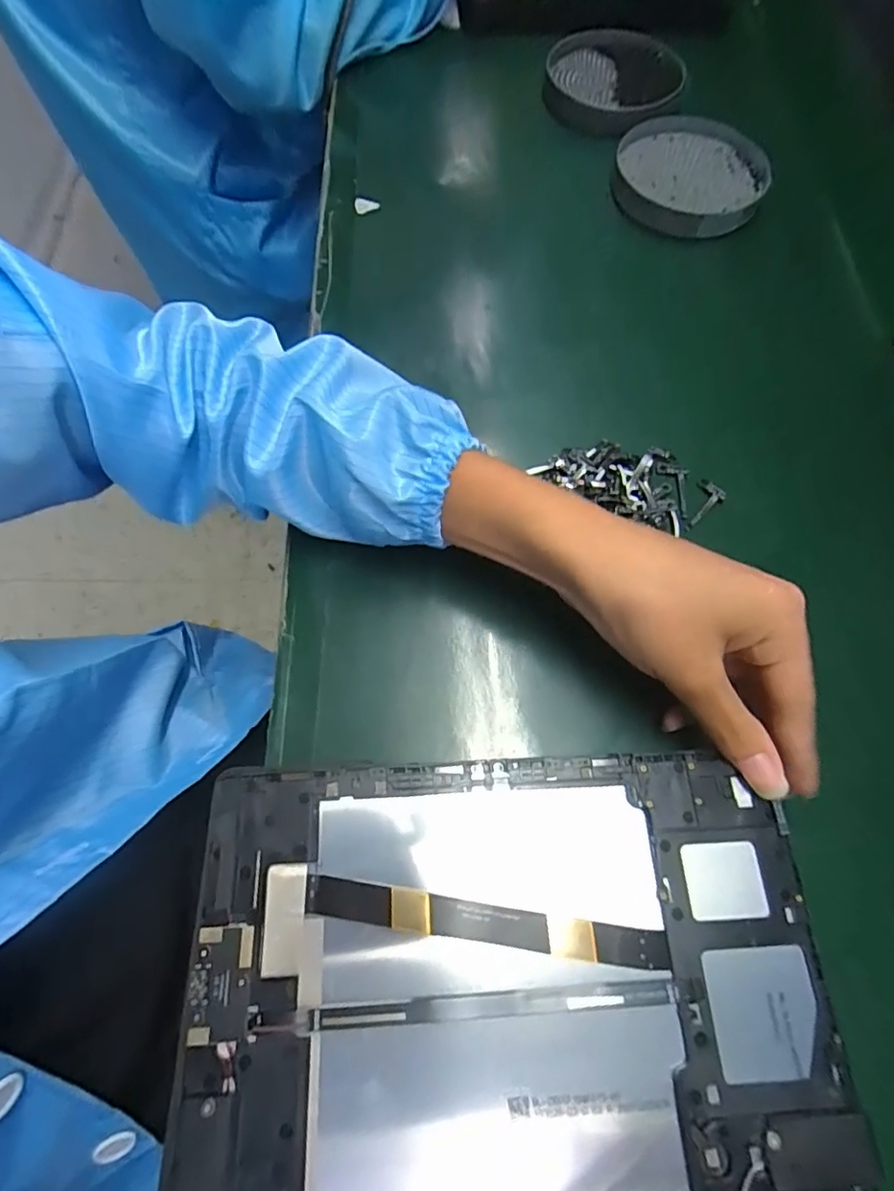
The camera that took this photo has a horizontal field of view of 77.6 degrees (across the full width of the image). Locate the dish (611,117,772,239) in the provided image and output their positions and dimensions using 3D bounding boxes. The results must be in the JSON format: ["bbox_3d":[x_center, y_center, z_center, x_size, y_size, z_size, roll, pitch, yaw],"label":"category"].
[{"bbox_3d":[0.190,-0.327,0.428,0.109,0.015,0.127,32,70,10],"label":"dish"}]

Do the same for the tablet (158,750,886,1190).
[{"bbox_3d":[0.024,0.142,0.214,0.236,0.011,0.150,-2,67,-3],"label":"tablet"}]

